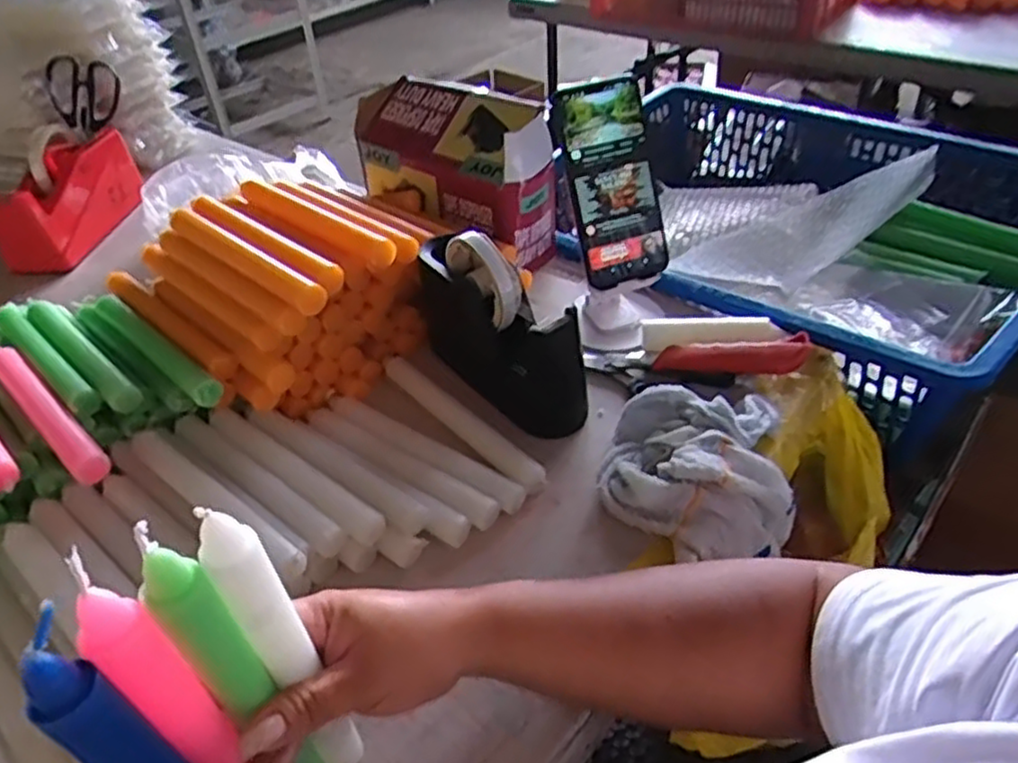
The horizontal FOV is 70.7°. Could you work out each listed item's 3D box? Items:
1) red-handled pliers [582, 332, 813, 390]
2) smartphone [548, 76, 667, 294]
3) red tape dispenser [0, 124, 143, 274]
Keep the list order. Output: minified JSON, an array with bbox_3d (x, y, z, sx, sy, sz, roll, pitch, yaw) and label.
[{"bbox_3d":[0.154,-0.018,0.603,0.179,0.033,0.043,6,42,13],"label":"red-handled pliers"},{"bbox_3d":[0.086,-0.163,0.599,0.074,0.161,0.017,-17,16,-3],"label":"smartphone"},{"bbox_3d":[-0.545,-0.238,0.884,0.078,0.112,0.209,1,41,8],"label":"red tape dispenser"}]

